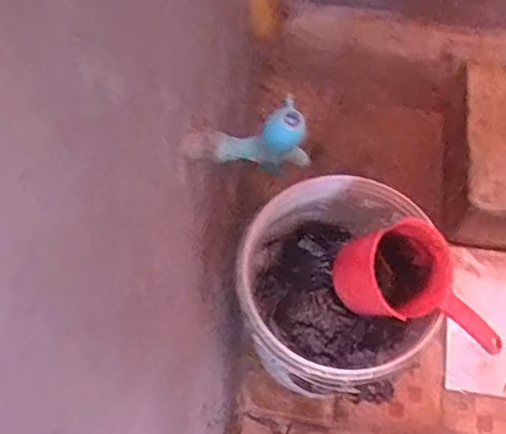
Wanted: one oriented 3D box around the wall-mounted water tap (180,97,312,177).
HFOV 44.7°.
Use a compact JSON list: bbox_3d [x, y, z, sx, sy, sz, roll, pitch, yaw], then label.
[{"bbox_3d":[-0.005,-0.077,0.618,0.125,0.091,0.035,1,66,0],"label":"wall-mounted water tap"}]

